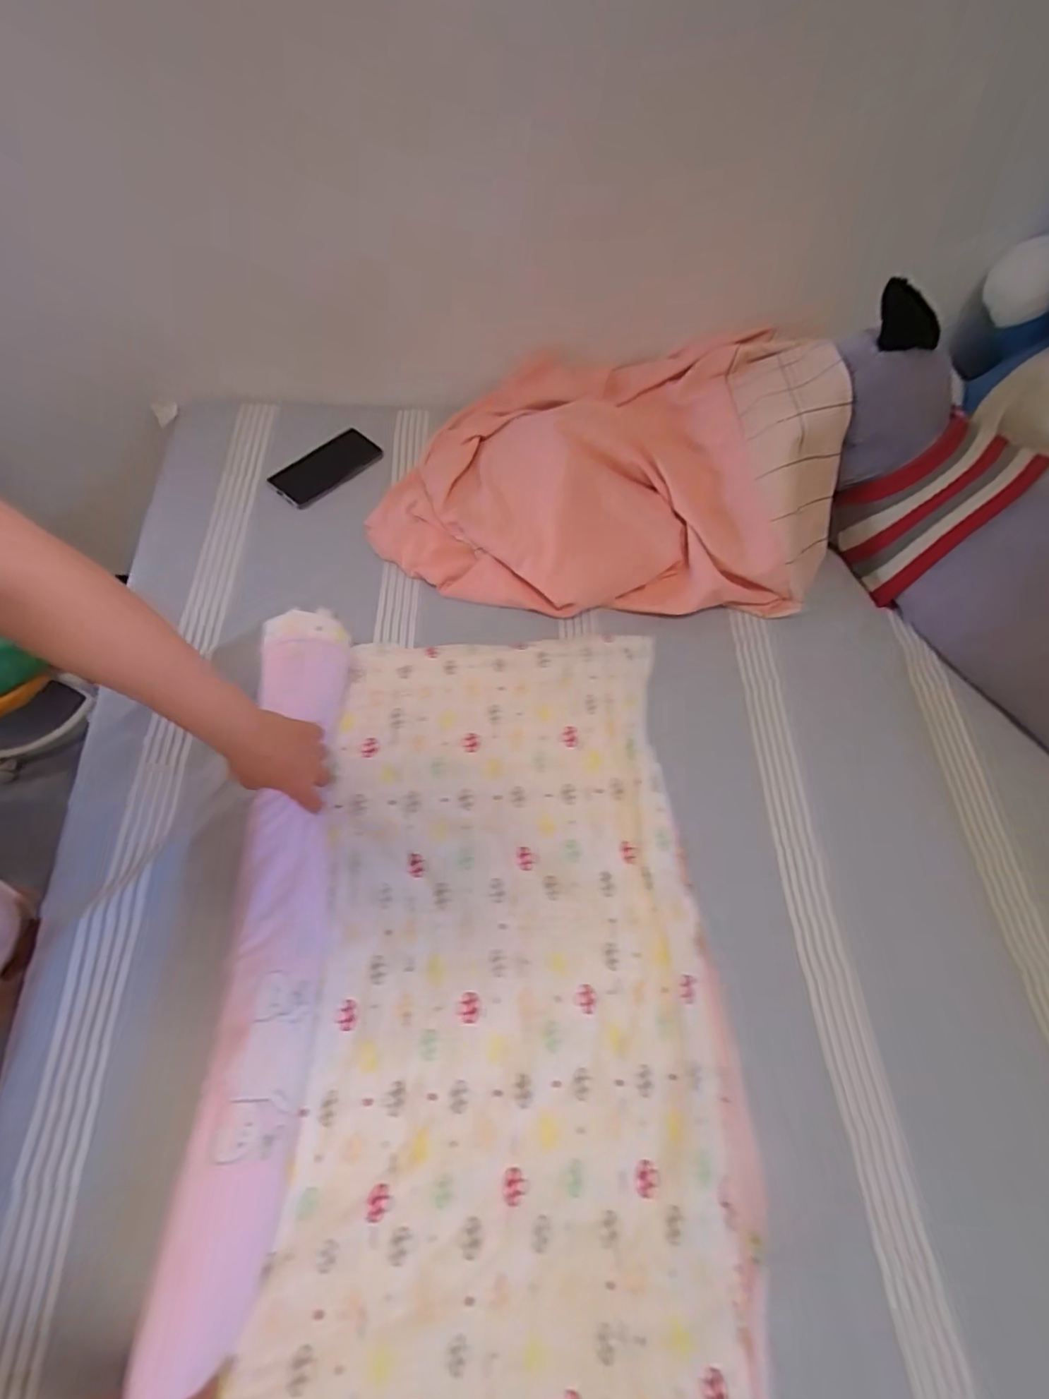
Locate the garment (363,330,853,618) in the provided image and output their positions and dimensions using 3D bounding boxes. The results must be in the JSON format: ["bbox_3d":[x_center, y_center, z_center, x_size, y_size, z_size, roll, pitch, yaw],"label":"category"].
[{"bbox_3d":[0.103,-0.327,0.776,0.625,0.170,0.400,-3,63,-5],"label":"garment"}]

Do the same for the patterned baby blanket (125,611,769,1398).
[{"bbox_3d":[-0.046,0.281,0.508,0.465,0.076,0.794,0,63,-4],"label":"patterned baby blanket"}]

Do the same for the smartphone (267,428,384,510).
[{"bbox_3d":[-0.305,-0.357,0.862,0.164,0.015,0.084,-37,76,-14],"label":"smartphone"}]

